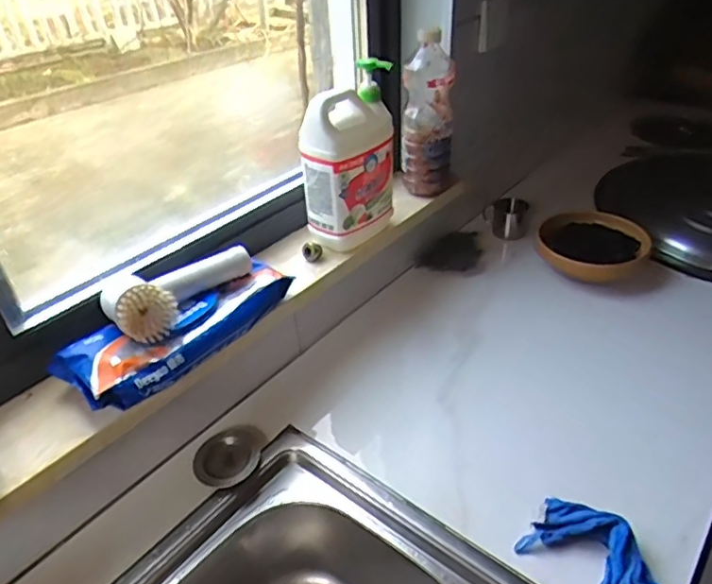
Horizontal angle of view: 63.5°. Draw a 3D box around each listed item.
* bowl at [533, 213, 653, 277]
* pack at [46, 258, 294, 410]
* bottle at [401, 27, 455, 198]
[{"bbox_3d":[0.453,-0.084,1.109,0.198,0.054,0.192,11,39,19],"label":"bowl"},{"bbox_3d":[-0.224,0.041,0.751,0.121,0.044,0.305,22,43,31],"label":"pack"},{"bbox_3d":[0.126,-0.309,1.014,0.089,0.267,0.085,-3,36,1],"label":"bottle"}]

